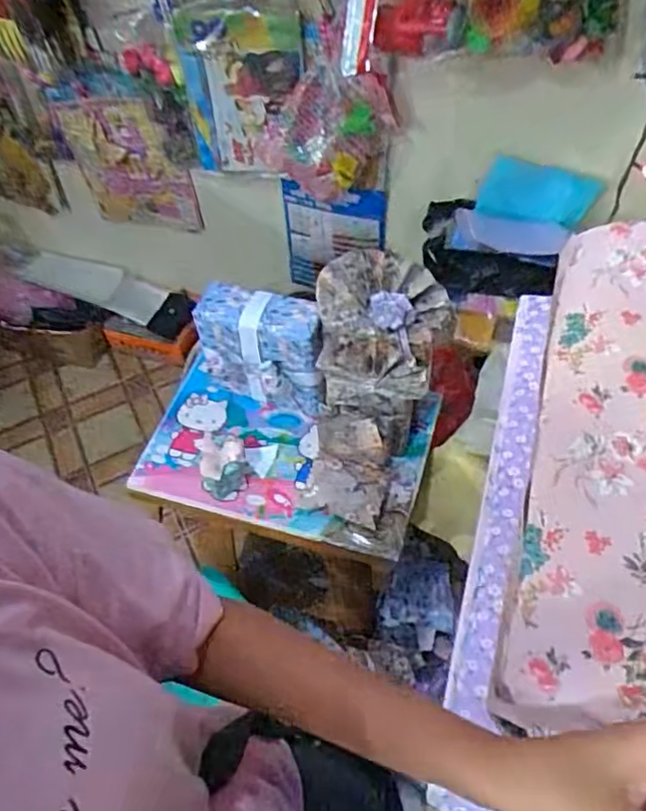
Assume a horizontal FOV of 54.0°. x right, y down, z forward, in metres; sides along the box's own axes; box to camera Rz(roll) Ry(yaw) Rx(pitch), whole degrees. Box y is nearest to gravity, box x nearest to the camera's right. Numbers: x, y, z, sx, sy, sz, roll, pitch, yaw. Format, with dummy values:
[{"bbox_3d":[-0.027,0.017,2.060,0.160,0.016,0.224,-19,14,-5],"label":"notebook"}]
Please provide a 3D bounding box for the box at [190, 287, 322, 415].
[{"bbox_3d":[-0.103,-0.085,1.079,0.211,0.214,0.103,7,55,10],"label":"box"}]

